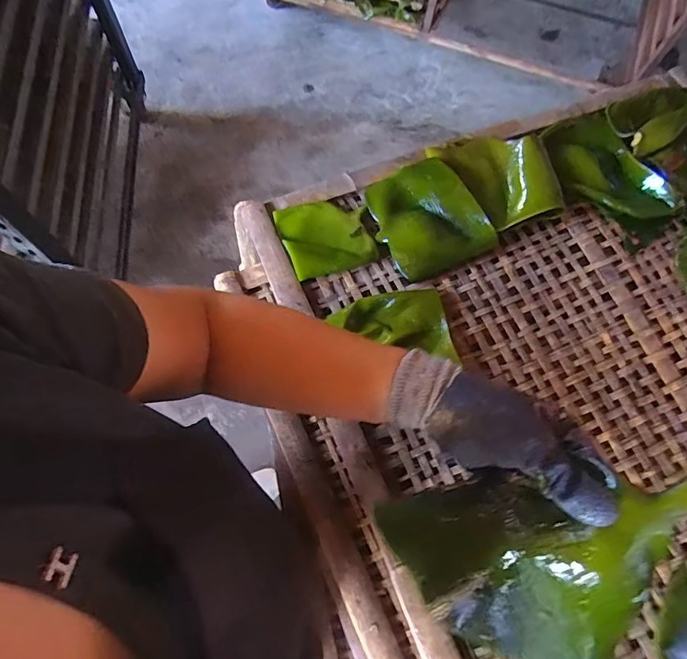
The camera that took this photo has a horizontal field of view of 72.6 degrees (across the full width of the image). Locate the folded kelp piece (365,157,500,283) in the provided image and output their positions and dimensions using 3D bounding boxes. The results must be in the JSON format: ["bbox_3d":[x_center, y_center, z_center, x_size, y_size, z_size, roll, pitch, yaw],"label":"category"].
[{"bbox_3d":[0.111,-0.151,0.619,0.135,0.028,0.154,-28,73,-9],"label":"folded kelp piece"}]

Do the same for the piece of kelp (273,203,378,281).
[{"bbox_3d":[-0.024,-0.127,0.628,0.117,0.024,0.106,-15,71,-5],"label":"piece of kelp"}]

